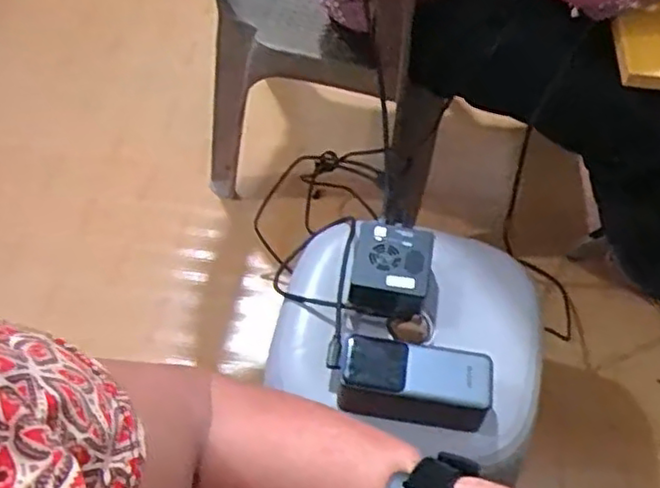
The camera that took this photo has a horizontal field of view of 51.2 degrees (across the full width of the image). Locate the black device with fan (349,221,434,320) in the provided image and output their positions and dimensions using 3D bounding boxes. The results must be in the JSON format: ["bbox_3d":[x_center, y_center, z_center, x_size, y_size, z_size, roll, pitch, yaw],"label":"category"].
[{"bbox_3d":[0.062,0.028,0.685,0.084,0.052,0.088,1,54,-1],"label":"black device with fan"}]

